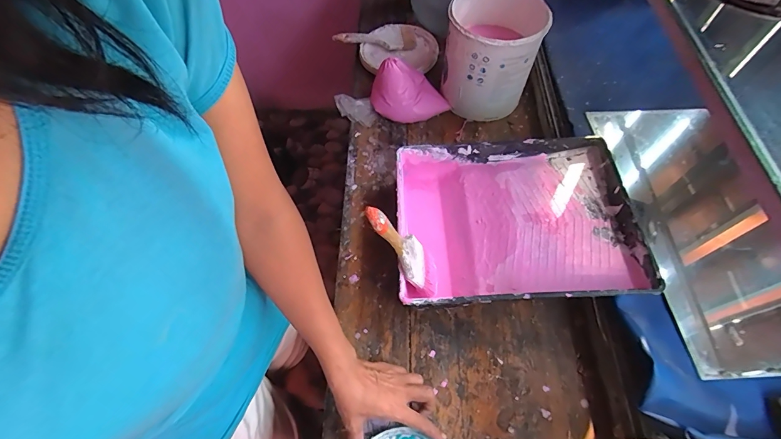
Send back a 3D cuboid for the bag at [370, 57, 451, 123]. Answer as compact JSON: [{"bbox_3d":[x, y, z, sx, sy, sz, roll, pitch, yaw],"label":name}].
[{"bbox_3d":[0.038,-0.265,0.759,0.151,0.087,0.097,-14,61,-7],"label":"bag"}]

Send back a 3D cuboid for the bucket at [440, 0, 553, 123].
[{"bbox_3d":[0.194,-0.328,0.722,0.172,0.159,0.169,21,62,12],"label":"bucket"}]

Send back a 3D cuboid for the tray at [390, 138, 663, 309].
[{"bbox_3d":[0.188,0.006,0.598,0.346,0.094,0.274,-2,60,0],"label":"tray"}]

